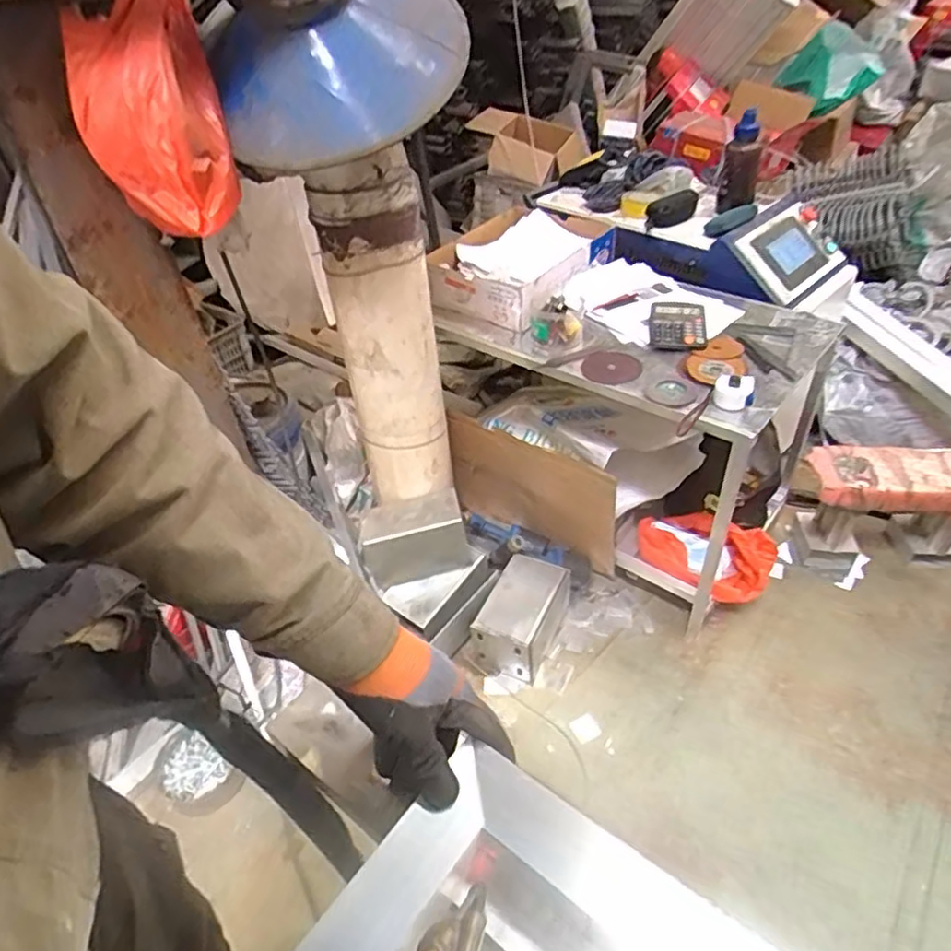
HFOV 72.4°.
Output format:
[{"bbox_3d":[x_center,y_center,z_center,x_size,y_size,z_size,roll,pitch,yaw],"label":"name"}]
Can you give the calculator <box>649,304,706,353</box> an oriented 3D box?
[{"bbox_3d":[0.428,-0.320,1.379,0.113,0.033,0.158,4,41,11],"label":"calculator"}]

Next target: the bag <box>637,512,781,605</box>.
[{"bbox_3d":[0.534,0.183,1.531,0.307,0.114,0.153,14,44,21],"label":"bag"}]

